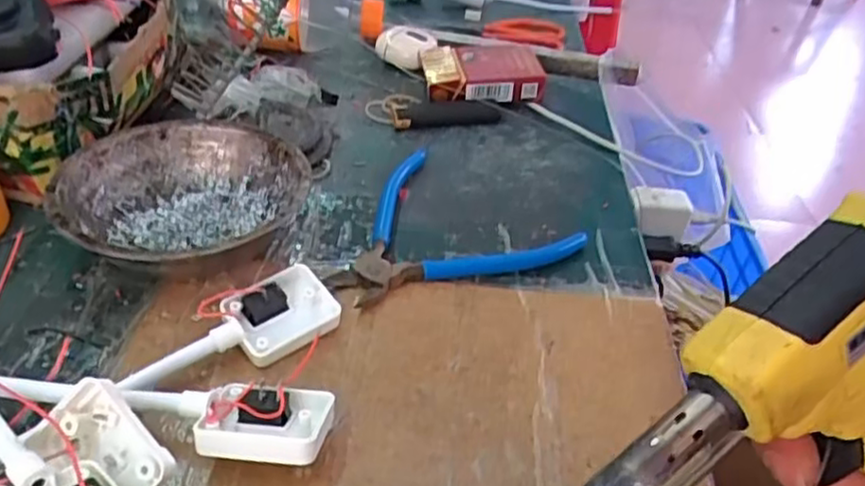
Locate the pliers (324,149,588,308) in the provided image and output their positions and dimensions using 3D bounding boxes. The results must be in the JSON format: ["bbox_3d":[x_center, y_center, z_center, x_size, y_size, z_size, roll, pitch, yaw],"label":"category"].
[{"bbox_3d":[-0.002,-0.017,0.412,0.145,0.014,0.118,-15,42,-23],"label":"pliers"}]

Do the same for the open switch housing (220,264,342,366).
[{"bbox_3d":[-0.071,0.033,0.332,0.047,0.022,0.037,-23,46,-31],"label":"open switch housing"}]

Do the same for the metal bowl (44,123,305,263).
[{"bbox_3d":[-0.130,-0.018,0.376,0.122,0.043,0.121,3,38,-2],"label":"metal bowl"}]

